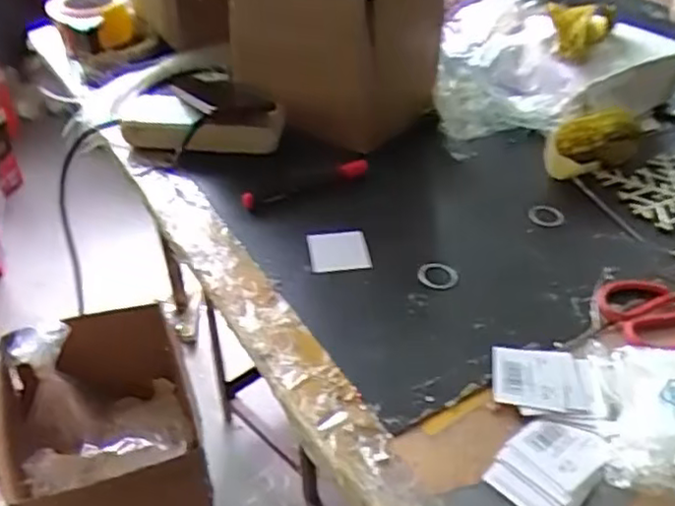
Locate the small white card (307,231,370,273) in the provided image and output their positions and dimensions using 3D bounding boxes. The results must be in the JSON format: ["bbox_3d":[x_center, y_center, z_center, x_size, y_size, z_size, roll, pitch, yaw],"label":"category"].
[{"bbox_3d":[0.001,-0.001,0.635,0.056,0.007,0.052,0,40,-8],"label":"small white card"}]

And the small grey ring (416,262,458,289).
[{"bbox_3d":[0.090,0.019,0.609,0.036,0.005,0.034,0,38,0],"label":"small grey ring"}]

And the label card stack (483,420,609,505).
[{"bbox_3d":[0.142,0.141,0.457,0.056,0.004,0.079,29,46,32],"label":"label card stack"}]

